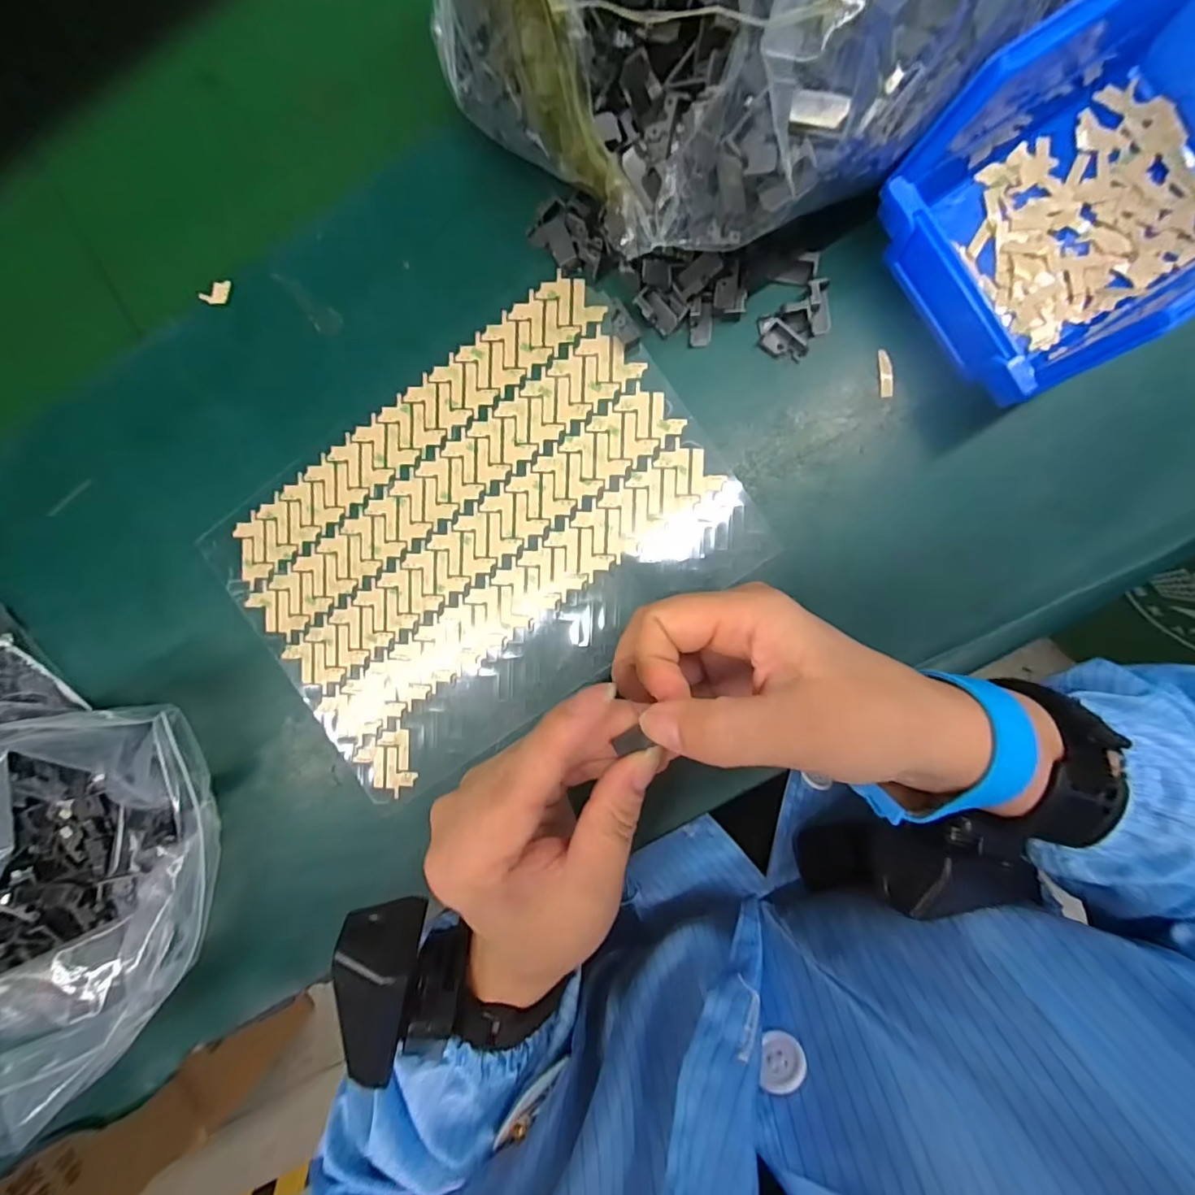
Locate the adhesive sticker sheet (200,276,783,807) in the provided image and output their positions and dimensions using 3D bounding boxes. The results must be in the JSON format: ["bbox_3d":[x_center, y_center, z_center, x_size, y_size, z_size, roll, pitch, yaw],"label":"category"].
[{"bbox_3d":[-0.060,-0.024,0.274,0.241,0.004,0.173,-34,90,6],"label":"adhesive sticker sheet"}]

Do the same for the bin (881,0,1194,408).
[{"bbox_3d":[0.201,-0.161,0.207,0.143,0.068,0.107,-35,89,7],"label":"bin"}]

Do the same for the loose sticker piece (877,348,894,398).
[{"bbox_3d":[0.134,-0.104,0.252,0.006,0.004,0.022,-6,95,15],"label":"loose sticker piece"}]

